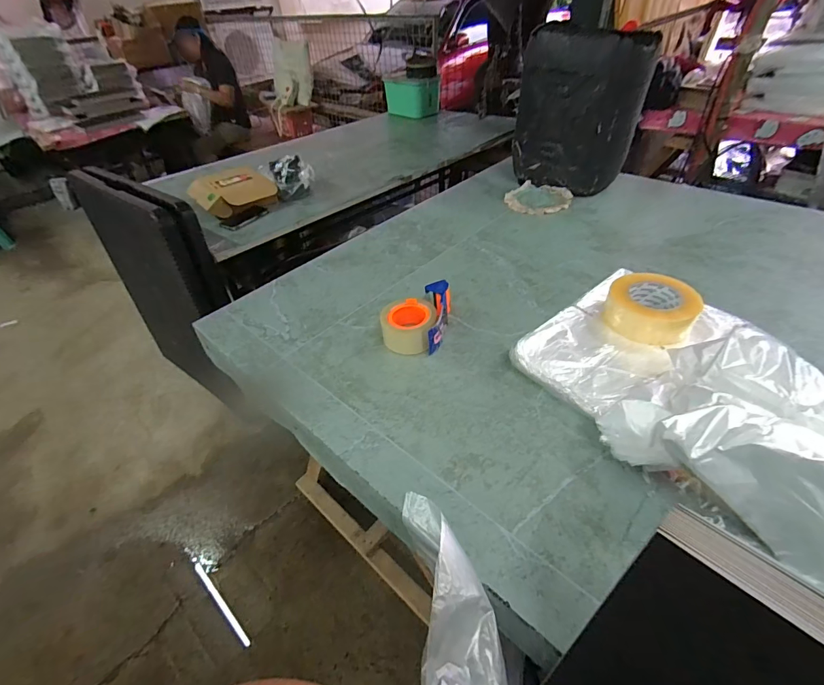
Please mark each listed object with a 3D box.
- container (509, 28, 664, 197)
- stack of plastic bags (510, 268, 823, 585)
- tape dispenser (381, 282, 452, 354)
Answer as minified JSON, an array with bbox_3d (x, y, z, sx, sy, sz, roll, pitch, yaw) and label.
[{"bbox_3d":[0.442,-0.617,1.072,0.183,0.353,0.283,-29,47,-23],"label":"container"},{"bbox_3d":[0.384,0.061,0.494,0.285,0.139,0.497,-24,45,-18],"label":"stack of plastic bags"},{"bbox_3d":[0.007,-0.043,0.710,0.110,0.059,0.145,5,44,13],"label":"tape dispenser"}]

